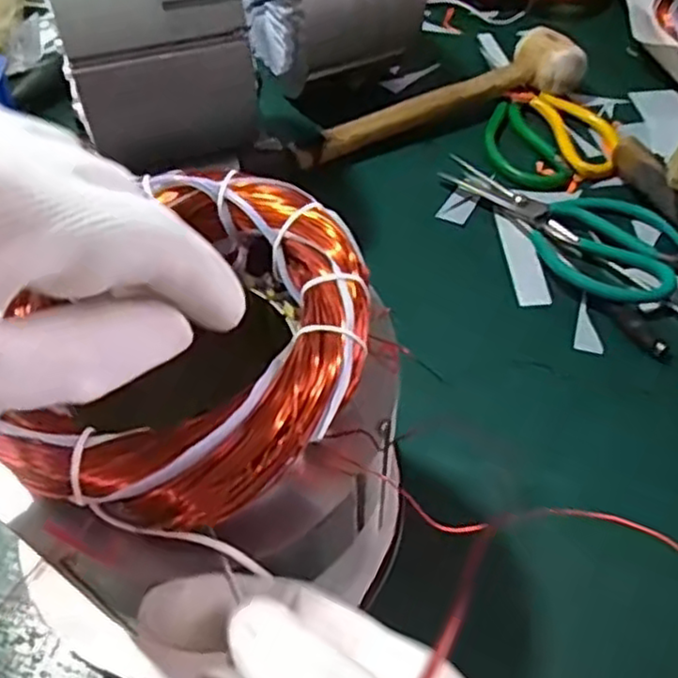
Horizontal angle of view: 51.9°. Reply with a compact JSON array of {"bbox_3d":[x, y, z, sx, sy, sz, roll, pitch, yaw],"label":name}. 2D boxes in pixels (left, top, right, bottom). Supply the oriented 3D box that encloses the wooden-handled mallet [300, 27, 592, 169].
[{"bbox_3d":[0.079,-0.201,0.570,0.255,0.039,0.053,-19,57,-13],"label":"wooden-handled mallet"}]

